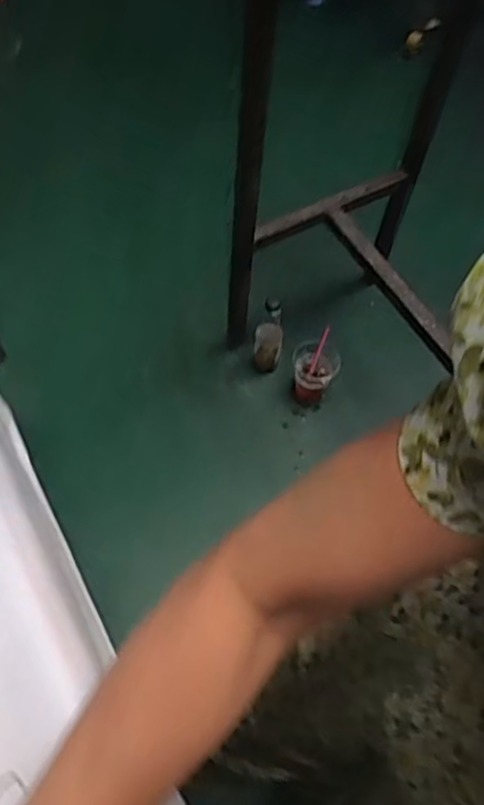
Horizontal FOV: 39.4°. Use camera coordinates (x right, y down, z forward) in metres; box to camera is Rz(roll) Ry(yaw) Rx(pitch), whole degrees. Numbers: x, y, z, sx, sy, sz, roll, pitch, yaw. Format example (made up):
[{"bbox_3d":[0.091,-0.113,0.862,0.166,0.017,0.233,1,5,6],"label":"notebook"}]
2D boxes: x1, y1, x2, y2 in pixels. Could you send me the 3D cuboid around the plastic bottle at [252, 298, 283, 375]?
[{"bbox_3d":[0.054,-0.129,1.362,0.058,0.203,0.060,11,61,4],"label":"plastic bottle"}]

